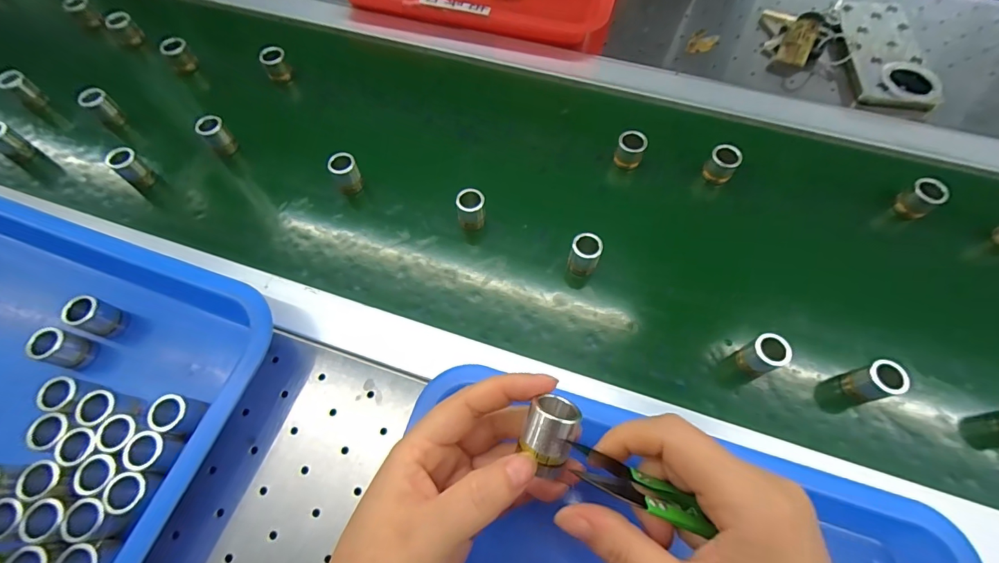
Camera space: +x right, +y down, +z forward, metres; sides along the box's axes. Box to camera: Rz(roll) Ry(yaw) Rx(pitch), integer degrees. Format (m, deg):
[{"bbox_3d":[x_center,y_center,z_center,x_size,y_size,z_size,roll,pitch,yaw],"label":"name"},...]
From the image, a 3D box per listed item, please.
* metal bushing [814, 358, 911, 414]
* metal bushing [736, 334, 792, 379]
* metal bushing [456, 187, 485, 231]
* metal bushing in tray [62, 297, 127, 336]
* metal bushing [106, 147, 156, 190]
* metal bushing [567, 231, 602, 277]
[{"bbox_3d":[0.254,0.070,0.293,0.026,0.032,0.023,-18,67,-6],"label":"metal bushing"},{"bbox_3d":[0.186,0.053,0.302,0.021,0.034,0.022,-20,68,-7],"label":"metal bushing"},{"bbox_3d":[-0.024,-0.061,0.361,0.022,0.032,0.019,-3,66,0],"label":"metal bushing"},{"bbox_3d":[-0.296,0.026,0.315,0.017,0.039,0.022,25,69,12],"label":"metal bushing in tray"},{"bbox_3d":[-0.326,-0.101,0.379,0.019,0.034,0.018,-34,70,-13],"label":"metal bushing"},{"bbox_3d":[0.069,-0.021,0.342,0.022,0.033,0.019,24,69,11],"label":"metal bushing"}]

